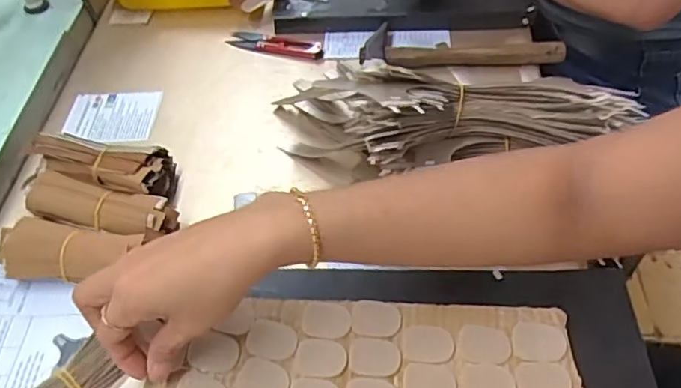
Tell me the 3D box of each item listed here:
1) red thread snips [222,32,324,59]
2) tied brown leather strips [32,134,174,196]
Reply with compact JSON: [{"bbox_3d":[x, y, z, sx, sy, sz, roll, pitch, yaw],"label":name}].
[{"bbox_3d":[-0.078,-0.176,0.676,0.114,0.010,0.026,9,53,13],"label":"red thread snips"},{"bbox_3d":[-0.223,-0.022,0.536,0.137,0.044,0.057,8,53,11],"label":"tied brown leather strips"}]

